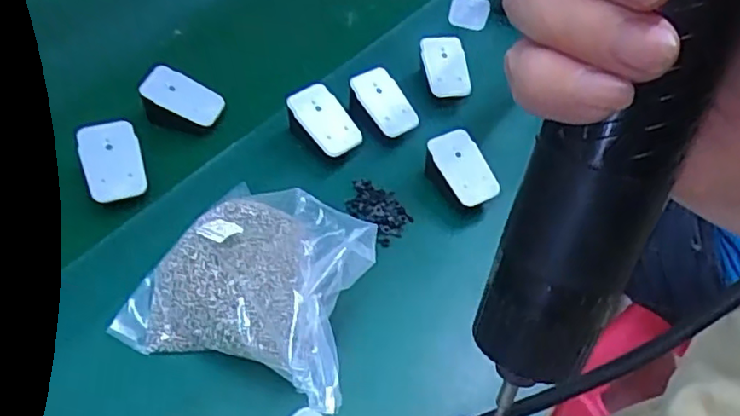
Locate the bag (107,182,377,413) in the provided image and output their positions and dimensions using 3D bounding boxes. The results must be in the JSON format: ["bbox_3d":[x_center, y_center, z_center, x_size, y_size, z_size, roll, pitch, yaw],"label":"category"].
[{"bbox_3d":[-0.083,0.047,0.447,0.166,0.101,0.124,23,51,10],"label":"bag"}]

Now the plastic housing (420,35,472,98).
[{"bbox_3d":[0.081,-0.147,0.667,0.044,0.013,0.070,-11,73,-3],"label":"plastic housing"}]

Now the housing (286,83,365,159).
[{"bbox_3d":[-0.041,-0.082,0.591,0.045,0.008,0.069,-33,88,-23],"label":"housing"}]

